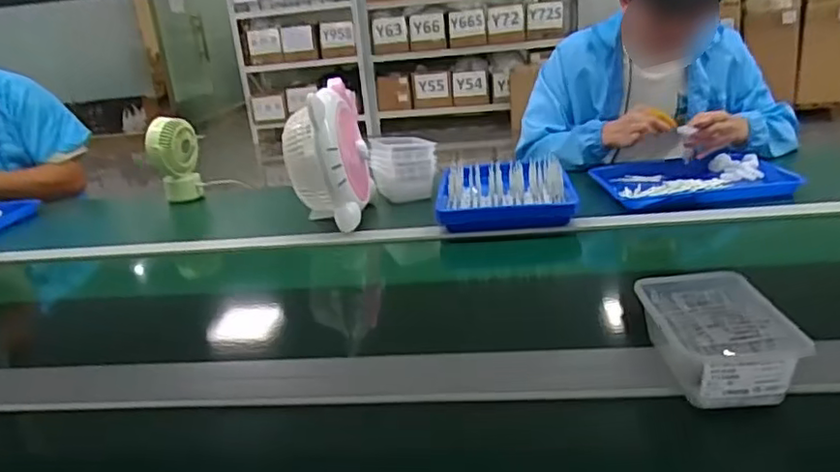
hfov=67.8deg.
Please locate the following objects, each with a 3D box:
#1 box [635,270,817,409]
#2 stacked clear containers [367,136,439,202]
[{"bbox_3d":[0.296,0.100,0.637,0.117,0.064,0.171,-5,20,3],"label":"box"},{"bbox_3d":[-0.036,-0.147,1.357,0.127,0.118,0.124,-10,20,-11],"label":"stacked clear containers"}]

